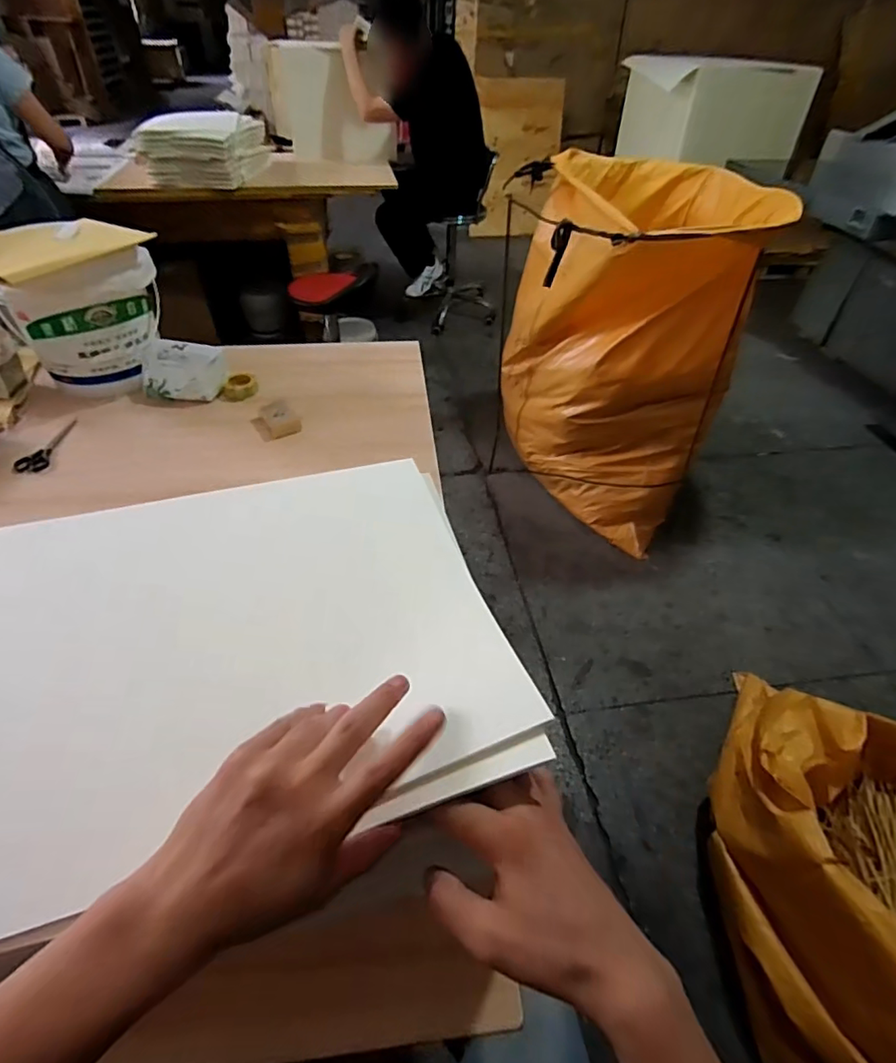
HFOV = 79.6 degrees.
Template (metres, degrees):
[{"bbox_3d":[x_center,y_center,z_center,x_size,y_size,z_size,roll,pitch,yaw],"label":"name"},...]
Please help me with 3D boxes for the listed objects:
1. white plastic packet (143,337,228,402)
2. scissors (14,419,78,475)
[{"bbox_3d":[-0.518,-0.319,1.055,0.156,0.082,0.103,-13,46,-15],"label":"white plastic packet"},{"bbox_3d":[-0.688,-0.148,0.939,0.044,0.017,0.141,10,44,8],"label":"scissors"}]

